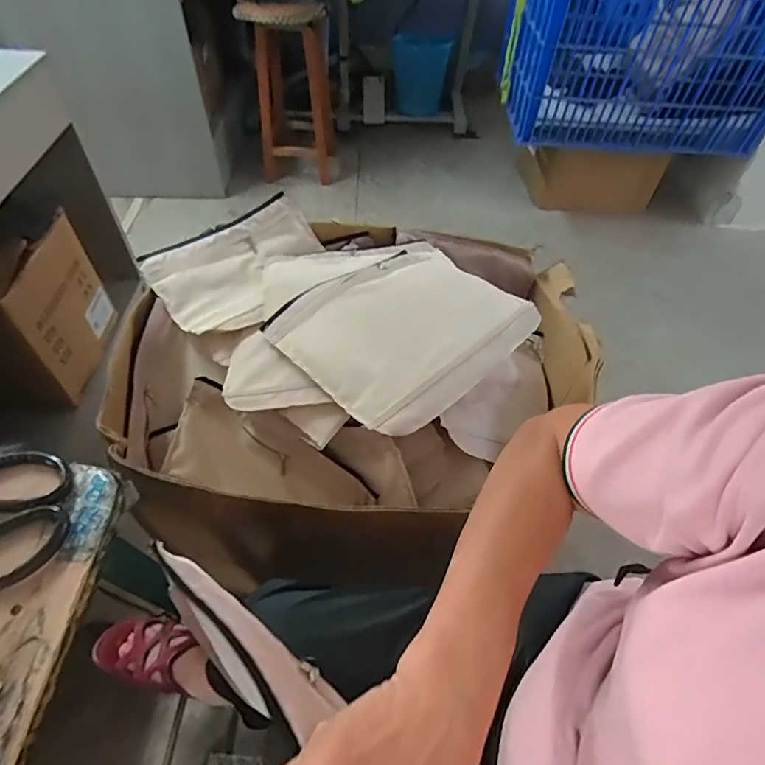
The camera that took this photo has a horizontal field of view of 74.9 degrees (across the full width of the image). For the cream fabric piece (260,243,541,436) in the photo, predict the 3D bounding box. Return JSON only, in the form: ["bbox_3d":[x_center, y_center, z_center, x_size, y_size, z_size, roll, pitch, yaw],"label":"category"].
[{"bbox_3d":[0.026,-0.083,0.658,0.292,0.039,0.261,-35,61,-26],"label":"cream fabric piece"}]

